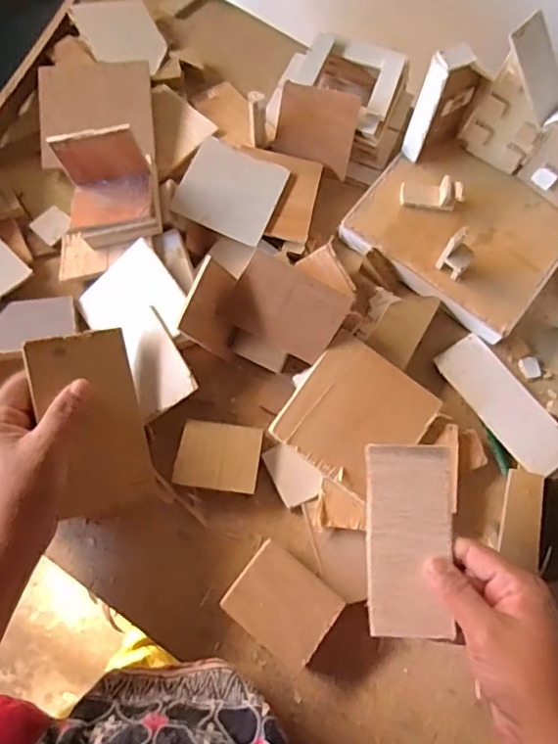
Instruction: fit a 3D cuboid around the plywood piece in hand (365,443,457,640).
[{"bbox_3d":[0.089,0.115,0.376,0.057,0.008,0.127,3,85,-1],"label":"plywood piece in hand"}]

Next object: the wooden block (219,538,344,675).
[{"bbox_3d":[0.003,0.172,0.408,0.073,0.025,0.059,37,76,10],"label":"wooden block"}]

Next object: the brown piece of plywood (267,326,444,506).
[{"bbox_3d":[0.062,0.034,0.433,0.100,0.006,0.103,36,79,0],"label":"brown piece of plywood"}]

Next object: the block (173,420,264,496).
[{"bbox_3d":[-0.048,0.068,0.440,0.063,0.015,0.051,8,73,1],"label":"block"}]

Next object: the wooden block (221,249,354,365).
[{"bbox_3d":[0.006,-0.051,0.438,0.087,0.007,0.062,26,100,-2],"label":"wooden block"}]

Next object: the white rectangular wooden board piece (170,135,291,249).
[{"bbox_3d":[-0.043,-0.162,0.489,0.083,0.004,0.083,22,75,-3],"label":"white rectangular wooden board piece"}]

